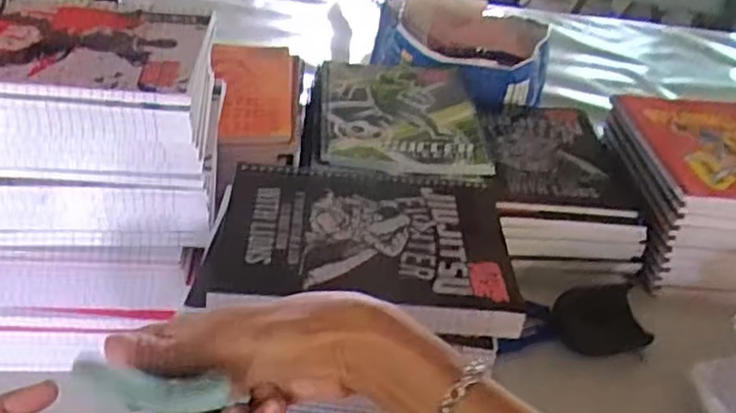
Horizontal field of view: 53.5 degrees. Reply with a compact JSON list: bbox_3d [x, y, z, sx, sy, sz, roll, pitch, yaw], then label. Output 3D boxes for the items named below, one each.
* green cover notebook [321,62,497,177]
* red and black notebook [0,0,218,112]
[{"bbox_3d":[0.032,-0.097,0.722,0.152,0.015,0.220,4,35,-6],"label":"green cover notebook"},{"bbox_3d":[-0.214,-0.110,0.501,0.198,0.014,0.139,3,35,-7],"label":"red and black notebook"}]

